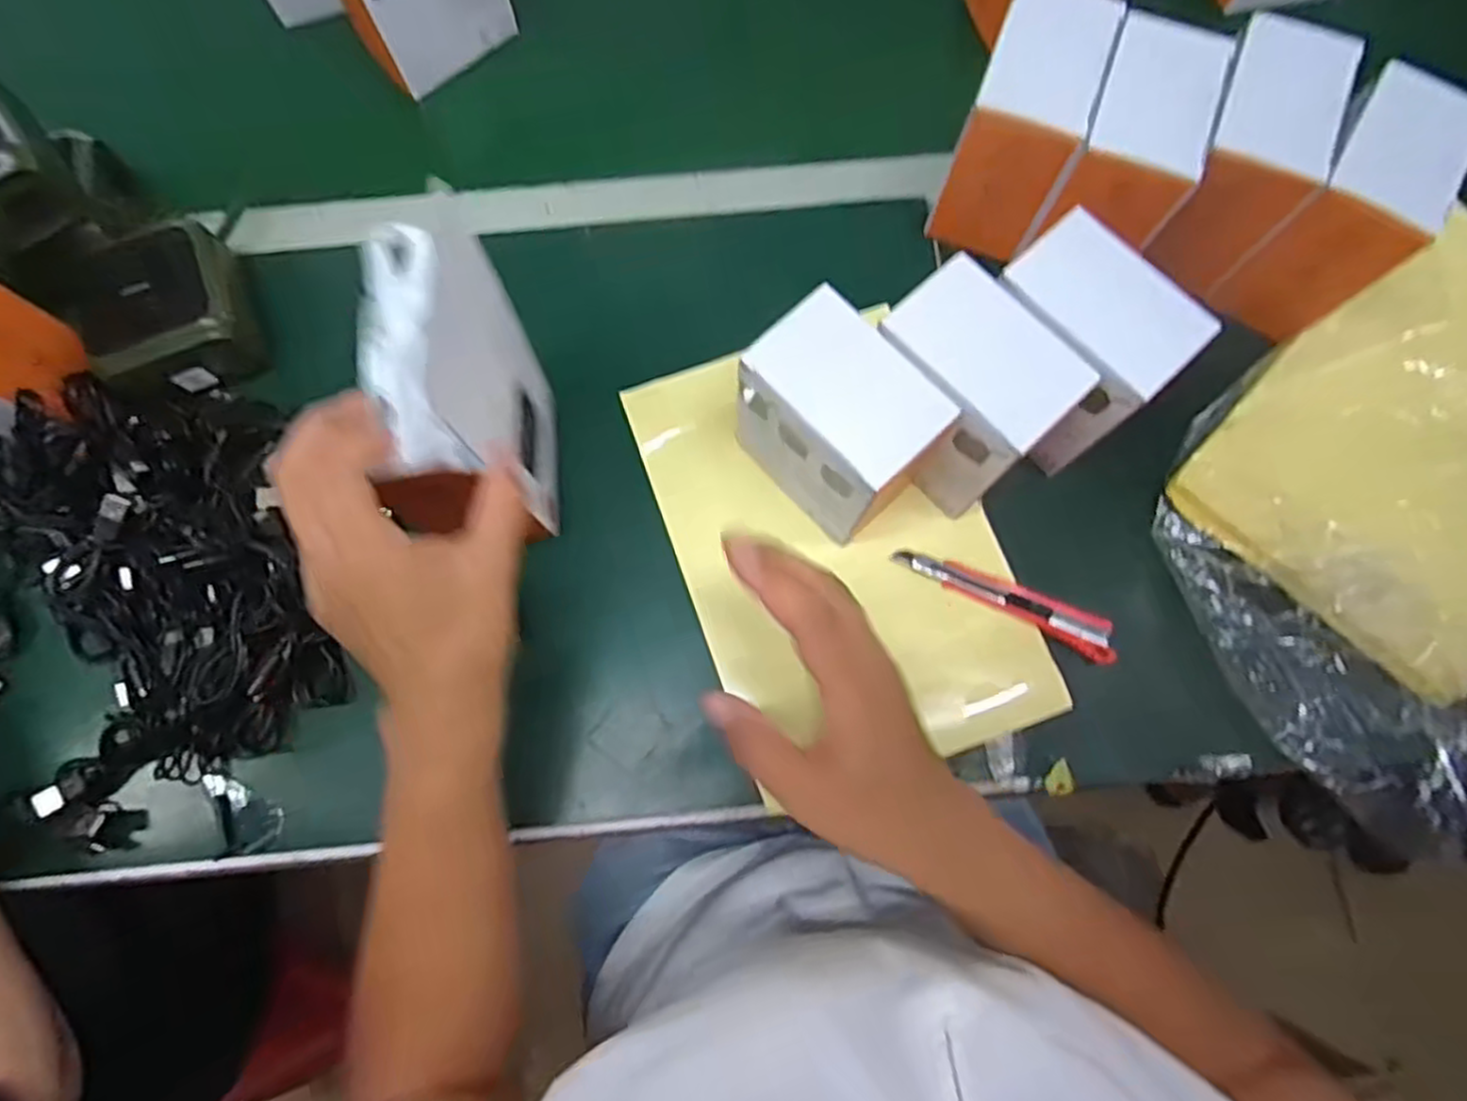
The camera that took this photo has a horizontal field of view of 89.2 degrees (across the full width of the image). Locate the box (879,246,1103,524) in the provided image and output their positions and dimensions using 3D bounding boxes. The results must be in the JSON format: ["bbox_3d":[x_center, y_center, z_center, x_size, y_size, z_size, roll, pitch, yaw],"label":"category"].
[{"bbox_3d":[0.131,-0.090,0.434,0.069,0.111,0.099,-41,80,-9],"label":"box"}]

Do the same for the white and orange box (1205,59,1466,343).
[{"bbox_3d":[0.381,-0.211,0.462,0.072,0.111,0.106,34,79,8],"label":"white and orange box"}]

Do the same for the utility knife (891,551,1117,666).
[{"bbox_3d":[0.171,0.027,0.463,0.138,0.010,0.026,28,78,6],"label":"utility knife"}]

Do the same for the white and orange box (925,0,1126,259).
[{"bbox_3d":[0.176,-0.265,0.468,0.069,0.106,0.103,22,78,5],"label":"white and orange box"}]

